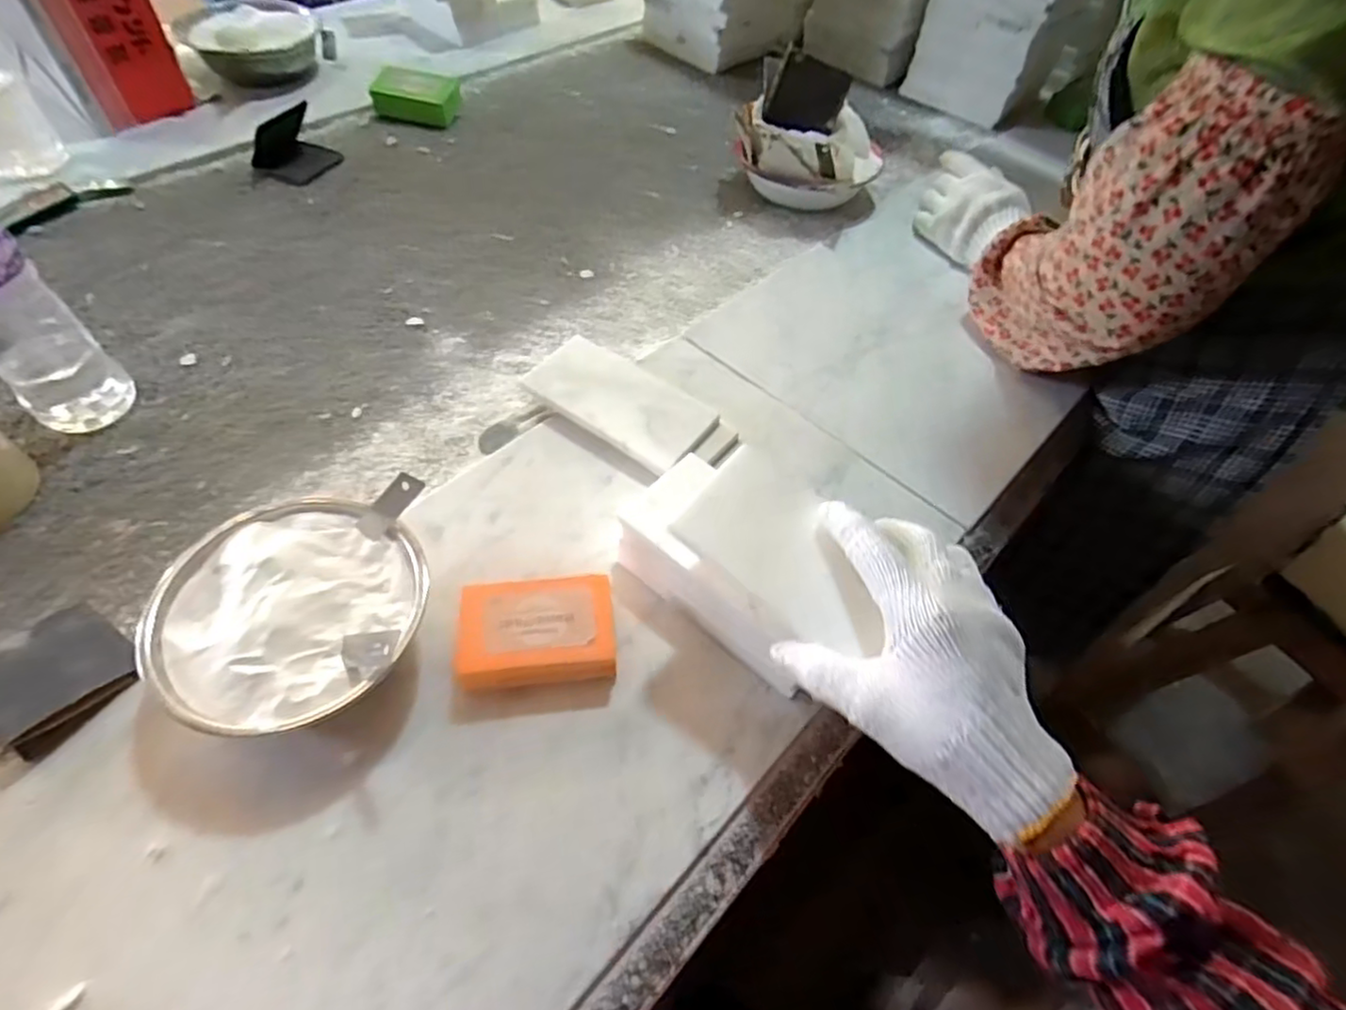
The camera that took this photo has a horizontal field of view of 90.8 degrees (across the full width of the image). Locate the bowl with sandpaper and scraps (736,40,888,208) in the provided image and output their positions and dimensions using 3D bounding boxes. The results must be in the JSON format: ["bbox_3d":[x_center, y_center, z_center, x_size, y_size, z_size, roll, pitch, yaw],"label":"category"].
[{"bbox_3d":[0.157,-0.420,0.749,0.169,0.132,0.149,16,53,7],"label":"bowl with sandpaper and scraps"}]

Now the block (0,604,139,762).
[{"bbox_3d":[-0.364,0.096,0.390,0.081,0.033,0.066,35,59,19],"label":"block"}]

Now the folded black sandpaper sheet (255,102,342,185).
[{"bbox_3d":[-0.419,-0.403,0.741,0.066,0.045,0.084,27,56,15],"label":"folded black sandpaper sheet"}]

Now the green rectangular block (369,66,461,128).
[{"bbox_3d":[-0.319,-0.515,0.837,0.097,0.035,0.070,9,54,1],"label":"green rectangular block"}]

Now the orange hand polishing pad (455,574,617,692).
[{"bbox_3d":[-0.083,0.082,0.413,0.091,0.035,0.066,-5,55,-9],"label":"orange hand polishing pad"}]

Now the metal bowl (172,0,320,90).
[{"bbox_3d":[-0.522,-0.582,0.826,0.149,0.069,0.157,2,54,-3],"label":"metal bowl"}]

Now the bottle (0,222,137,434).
[{"bbox_3d":[-0.457,-0.138,0.446,0.067,0.198,0.065,38,59,22],"label":"bottle"}]

